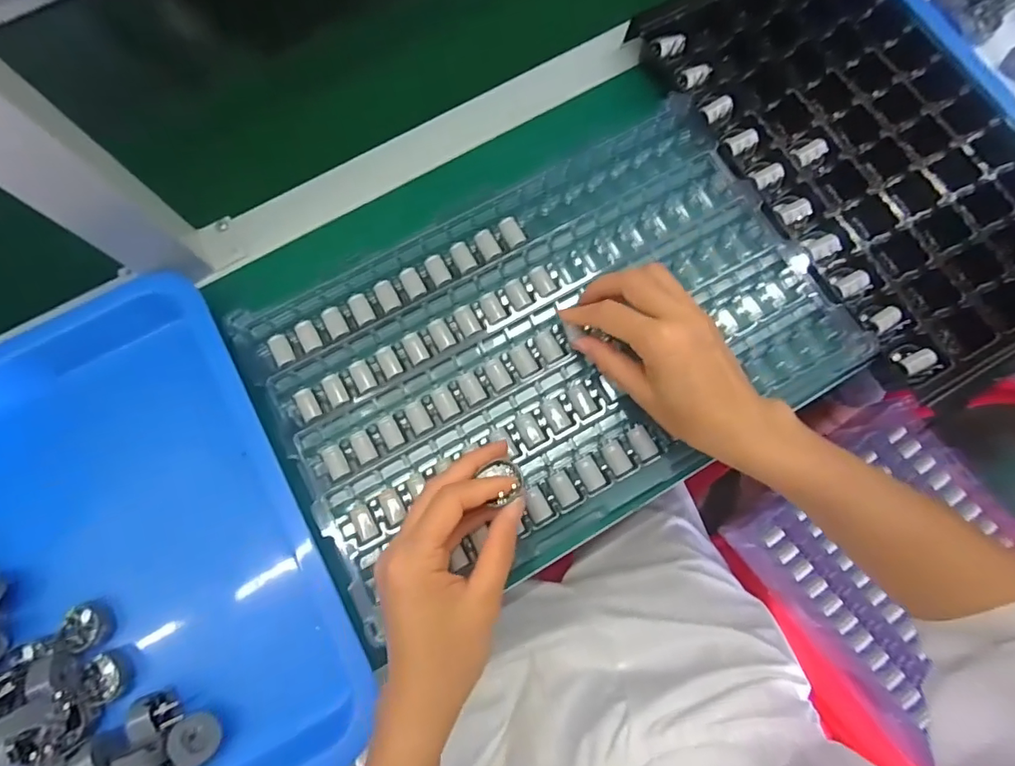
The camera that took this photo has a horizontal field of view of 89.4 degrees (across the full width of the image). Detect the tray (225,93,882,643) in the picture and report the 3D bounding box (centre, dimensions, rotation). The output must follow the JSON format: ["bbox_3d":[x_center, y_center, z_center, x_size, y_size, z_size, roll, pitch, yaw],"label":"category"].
[{"bbox_3d":[0.030,-0.026,0.352,0.367,0.024,0.237,-28,77,-6],"label":"tray"}]

